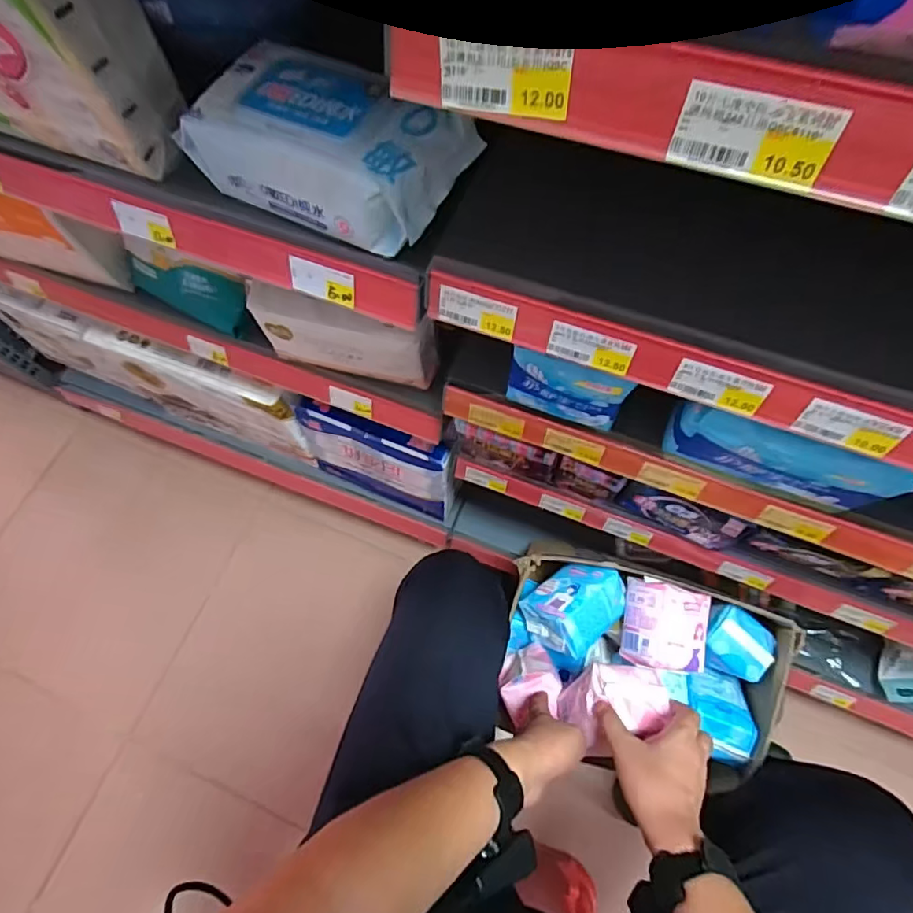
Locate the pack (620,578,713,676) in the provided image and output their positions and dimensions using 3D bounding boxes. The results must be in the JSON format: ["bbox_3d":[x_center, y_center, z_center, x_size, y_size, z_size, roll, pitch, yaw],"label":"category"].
[{"bbox_3d":[0.278,0.222,0.715,0.092,0.067,0.112,15,80,-15],"label":"pack"}]

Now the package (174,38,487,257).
[{"bbox_3d":[-0.095,-0.241,0.412,0.195,0.065,0.114,27,72,12],"label":"package"}]

